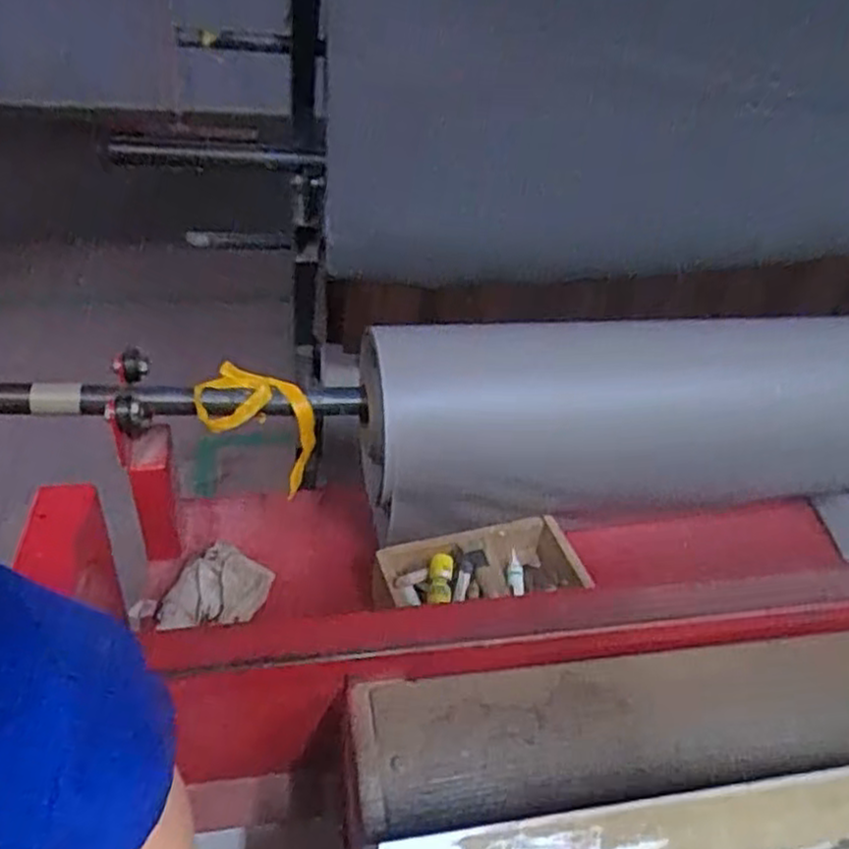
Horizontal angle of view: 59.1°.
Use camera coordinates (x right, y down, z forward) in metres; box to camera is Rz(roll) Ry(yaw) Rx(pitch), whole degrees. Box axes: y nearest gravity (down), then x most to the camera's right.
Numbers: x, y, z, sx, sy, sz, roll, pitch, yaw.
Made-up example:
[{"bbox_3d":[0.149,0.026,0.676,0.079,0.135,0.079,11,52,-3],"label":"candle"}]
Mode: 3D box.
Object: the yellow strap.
[{"bbox_3d":[-0.190,0.009,0.845,0.123,0.143,0.062,-11,43,-19],"label":"yellow strap"}]

